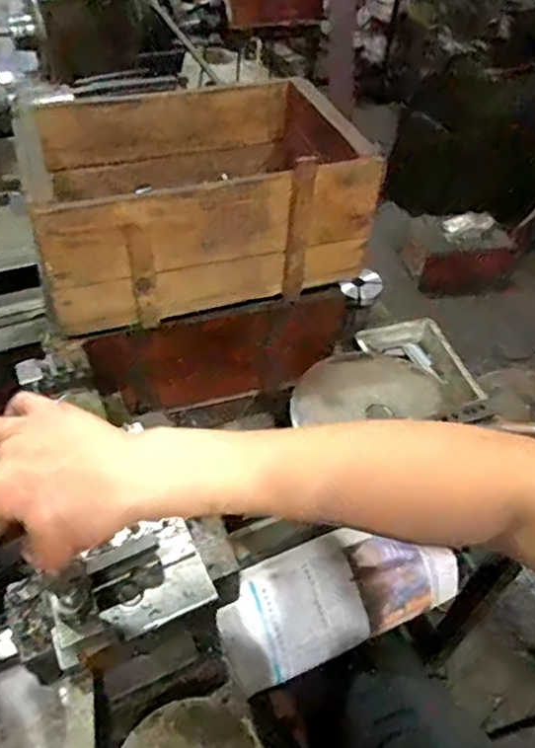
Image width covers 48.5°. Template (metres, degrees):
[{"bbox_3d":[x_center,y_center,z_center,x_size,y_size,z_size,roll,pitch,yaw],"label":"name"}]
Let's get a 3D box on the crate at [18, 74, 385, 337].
[{"bbox_3d":[-0.090,-0.211,0.693,0.352,0.145,0.244,-14,49,-18],"label":"crate"}]

